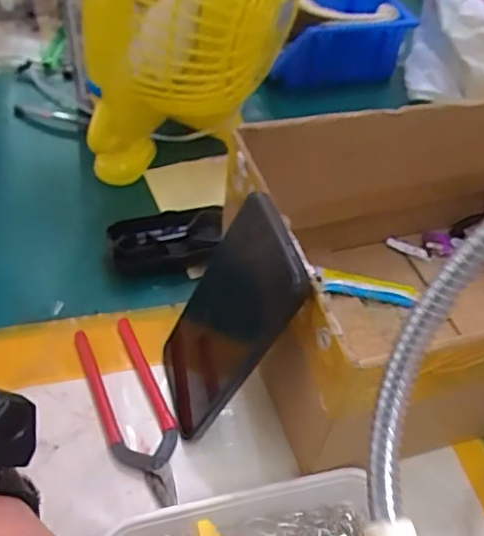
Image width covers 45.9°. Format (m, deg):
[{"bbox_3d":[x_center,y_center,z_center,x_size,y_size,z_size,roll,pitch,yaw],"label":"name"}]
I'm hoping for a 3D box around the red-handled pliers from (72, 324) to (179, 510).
[{"bbox_3d":[-0.074,0.095,0.392,0.045,0.009,0.142,-18,53,-20],"label":"red-handled pliers"}]

